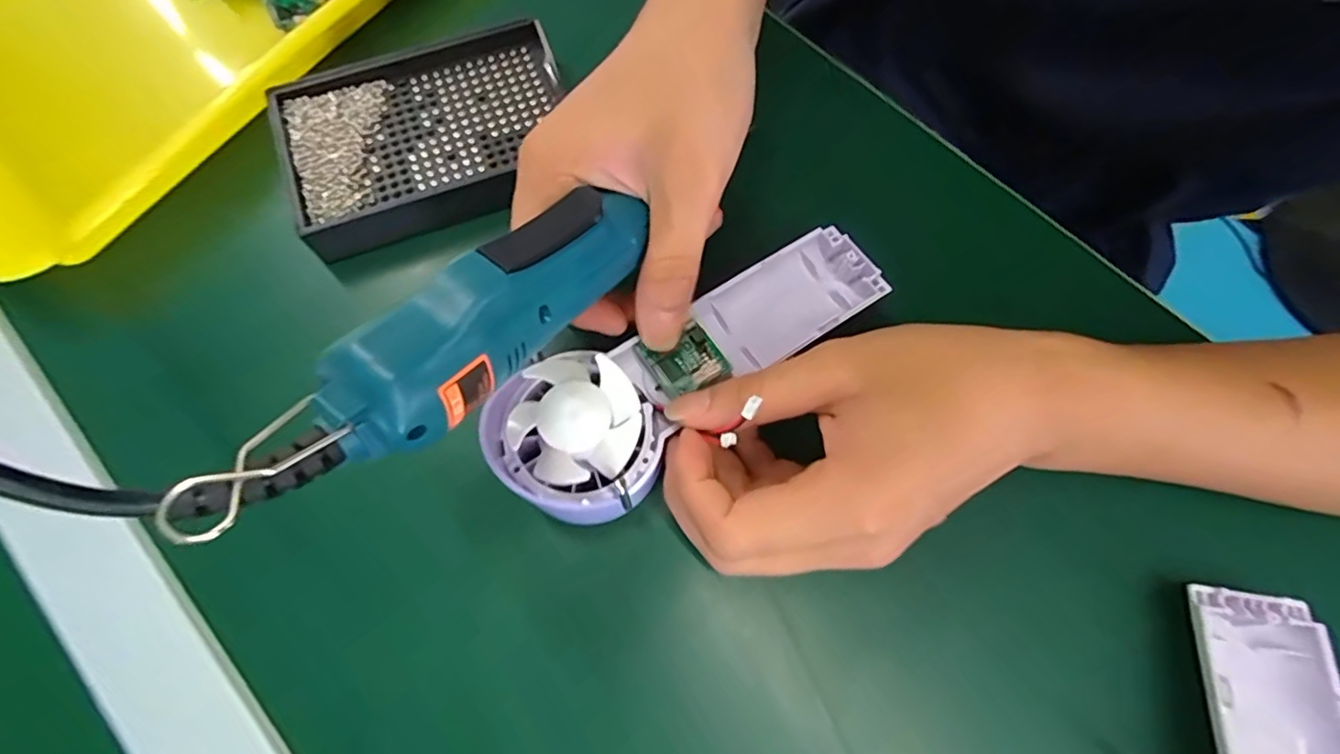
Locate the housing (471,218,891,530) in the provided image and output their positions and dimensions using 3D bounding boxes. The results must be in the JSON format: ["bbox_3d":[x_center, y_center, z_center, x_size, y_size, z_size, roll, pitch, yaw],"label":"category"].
[{"bbox_3d":[0.012,-0.009,0.234,0.173,0.025,0.060,-33,75,-19],"label":"housing"}]

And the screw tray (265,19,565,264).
[{"bbox_3d":[-0.118,-0.120,0.287,0.135,0.020,0.091,-20,73,-8],"label":"screw tray"}]

